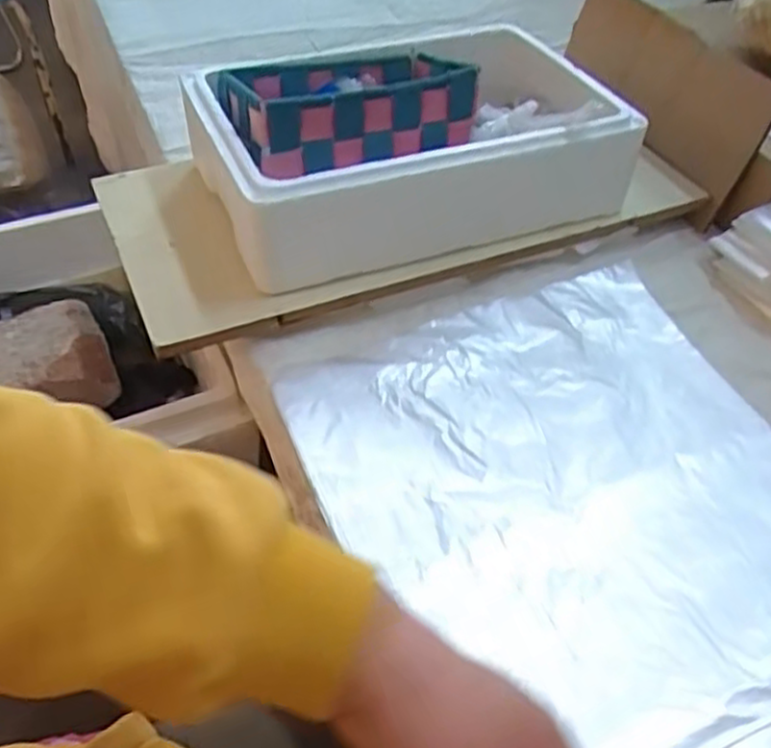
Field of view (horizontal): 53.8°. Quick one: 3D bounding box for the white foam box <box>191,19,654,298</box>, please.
[{"bbox_3d":[0.018,-0.196,0.631,0.322,0.103,0.202,-13,49,-17],"label":"white foam box"}]

